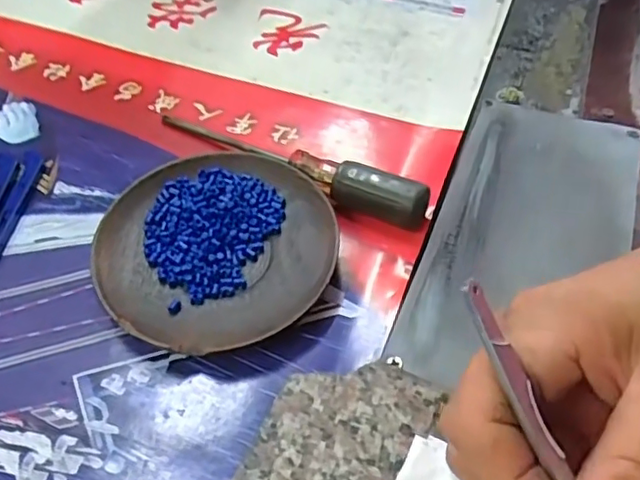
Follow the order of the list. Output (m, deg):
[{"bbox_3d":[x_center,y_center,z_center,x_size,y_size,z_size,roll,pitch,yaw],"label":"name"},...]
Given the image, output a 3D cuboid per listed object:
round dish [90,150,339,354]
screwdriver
[{"bbox_3d":[-0.051,0.004,0.293,0.110,0.021,0.113,1,53,-1],"label":"round dish"},{"bbox_3d":[-0.020,-0.045,0.323,0.166,0.023,0.019,25,56,17],"label":"screwdriver"}]

